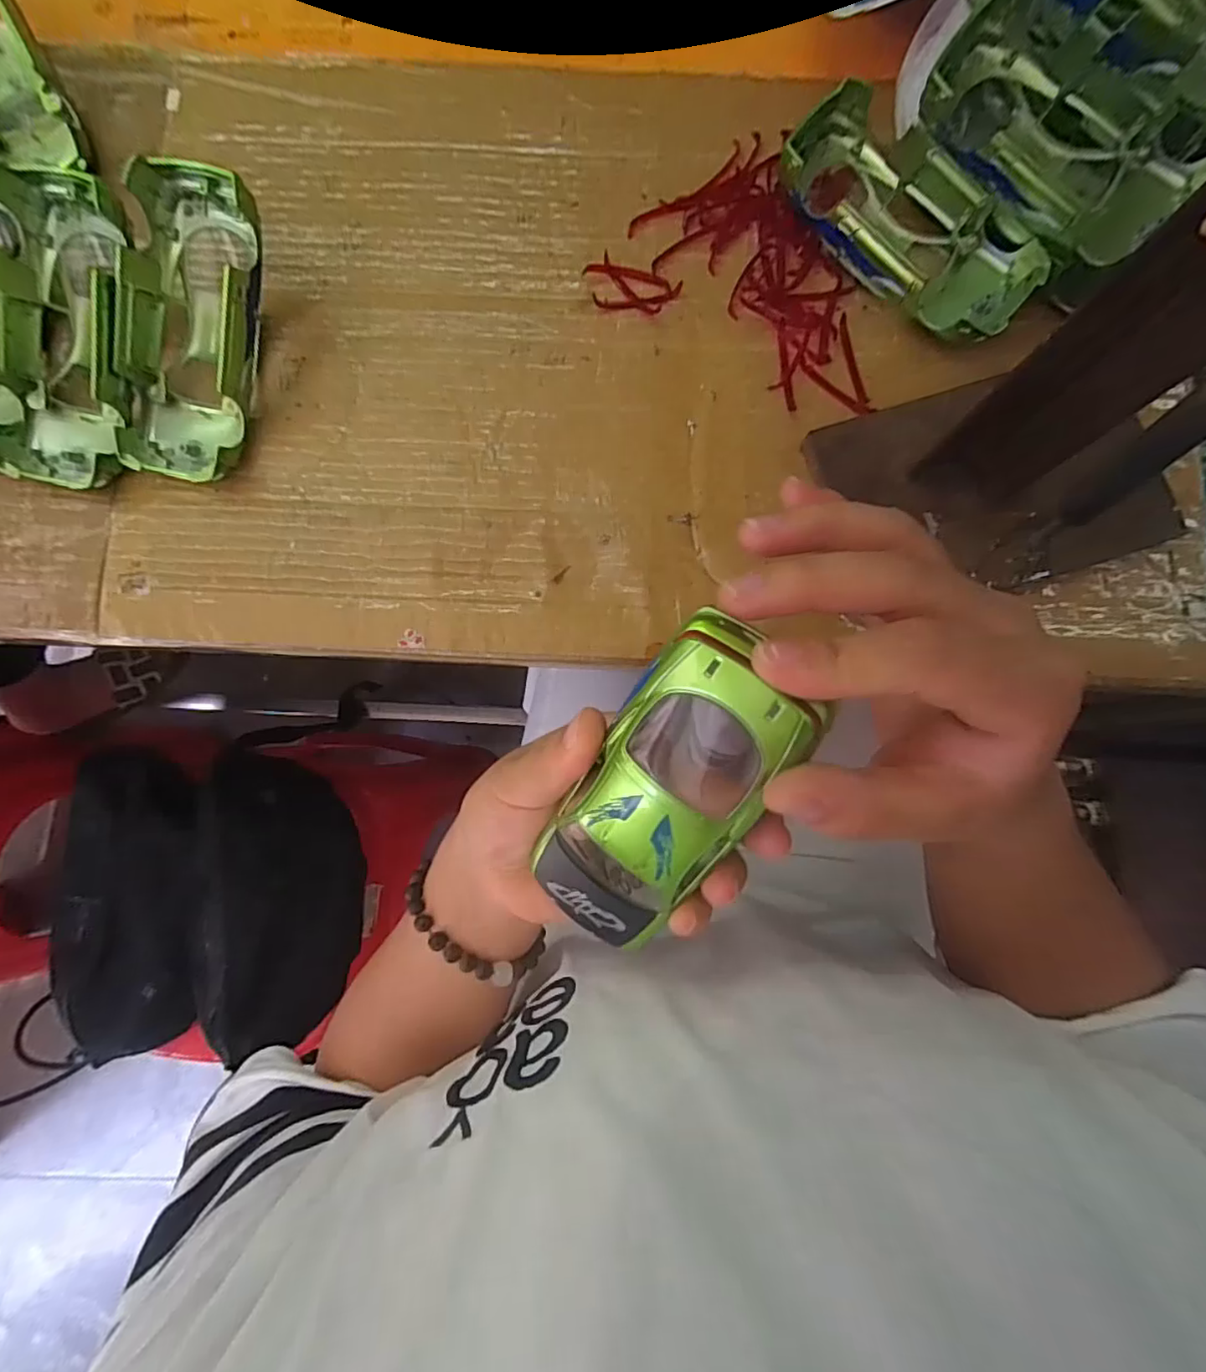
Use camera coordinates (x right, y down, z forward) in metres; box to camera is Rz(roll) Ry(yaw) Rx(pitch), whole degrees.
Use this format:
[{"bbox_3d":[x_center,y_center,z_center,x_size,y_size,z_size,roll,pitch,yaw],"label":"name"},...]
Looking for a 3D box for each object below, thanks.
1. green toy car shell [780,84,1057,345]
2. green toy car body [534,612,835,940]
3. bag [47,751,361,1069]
[{"bbox_3d":[0.143,-0.217,0.279,0.129,0.033,0.061,42,85,4],"label":"green toy car shell"},{"bbox_3d":[0.017,0.036,0.183,0.047,0.038,0.117,31,120,3],"label":"green toy car body"},{"bbox_3d":[-0.355,0.188,0.539,0.244,0.097,0.270,-4,83,-1],"label":"bag"}]

